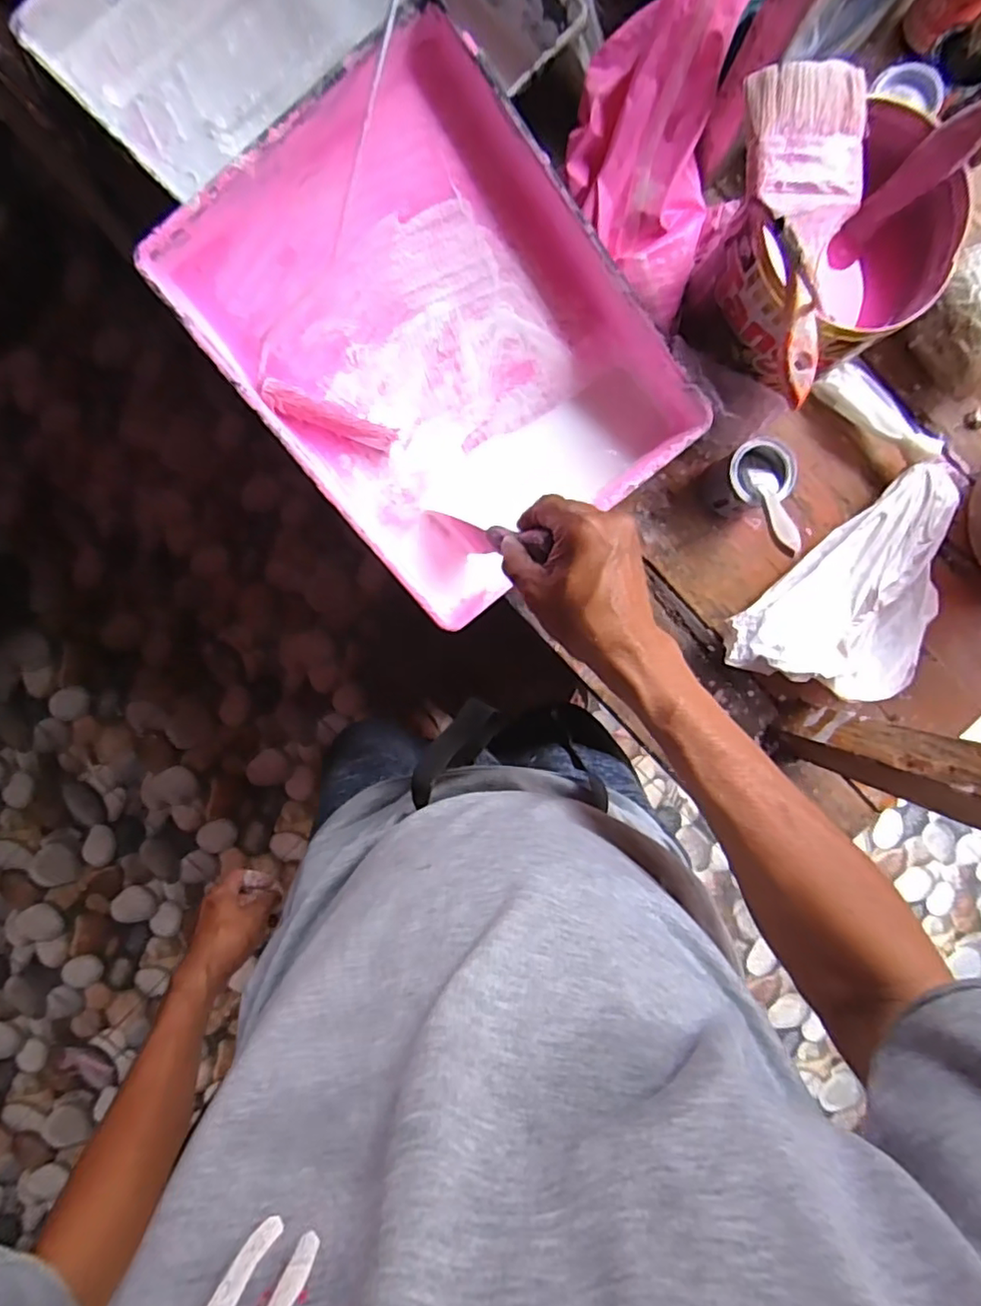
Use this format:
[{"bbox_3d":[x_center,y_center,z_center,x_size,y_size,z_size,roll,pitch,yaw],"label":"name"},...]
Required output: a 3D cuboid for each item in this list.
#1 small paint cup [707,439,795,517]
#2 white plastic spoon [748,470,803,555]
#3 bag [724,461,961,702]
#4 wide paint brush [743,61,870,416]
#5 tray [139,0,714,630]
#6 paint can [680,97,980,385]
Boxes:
[{"bbox_3d":[0.229,-0.155,0.540,0.055,0.068,0.052,0,93,-3],"label":"small paint cup"},{"bbox_3d":[0.229,-0.119,0.492,0.020,0.123,0.011,12,134,-3],"label":"white plastic spoon"},{"bbox_3d":[0.342,-0.045,0.556,0.253,0.059,0.136,-39,94,0],"label":"bag"},{"bbox_3d":[0.206,-0.271,0.392,0.075,0.014,0.201,-4,93,-2],"label":"wide paint brush"},{"bbox_3d":[-0.039,-0.235,0.485,0.275,0.100,0.345,-39,94,0],"label":"tray"},{"bbox_3d":[0.246,-0.274,0.472,0.150,0.176,0.137,0,93,-3],"label":"paint can"}]

